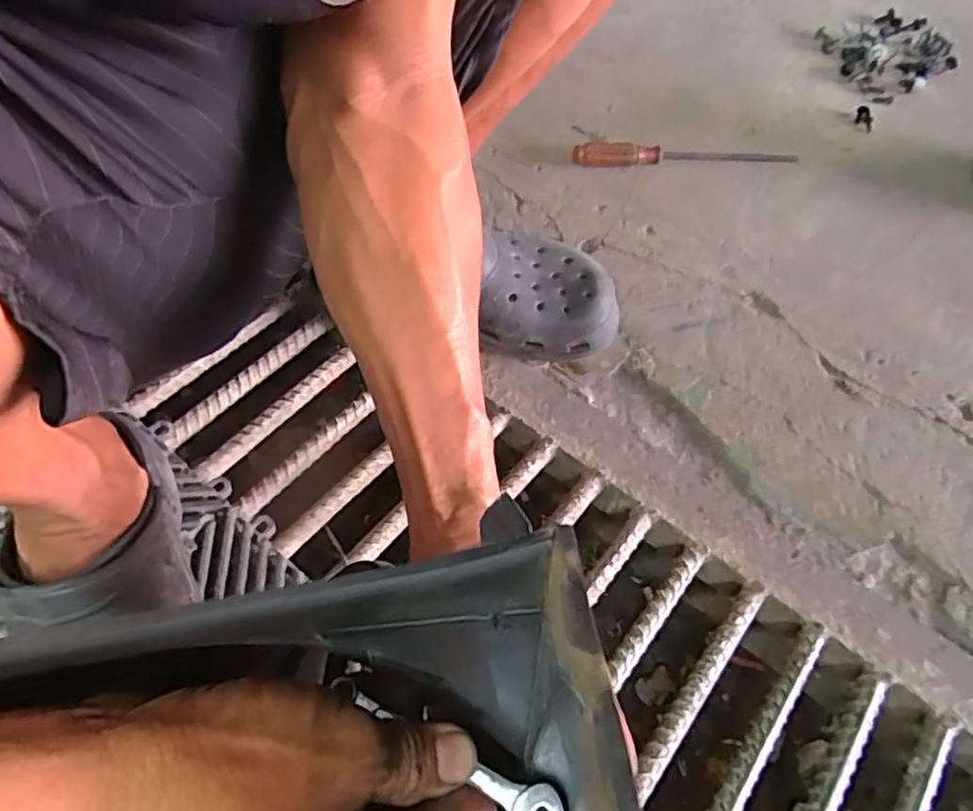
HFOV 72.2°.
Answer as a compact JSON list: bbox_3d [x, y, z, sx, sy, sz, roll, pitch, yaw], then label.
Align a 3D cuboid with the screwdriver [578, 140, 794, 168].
[{"bbox_3d":[0.205,-0.259,0.684,0.239,0.019,0.029,-3,57,-5],"label":"screwdriver"}]

